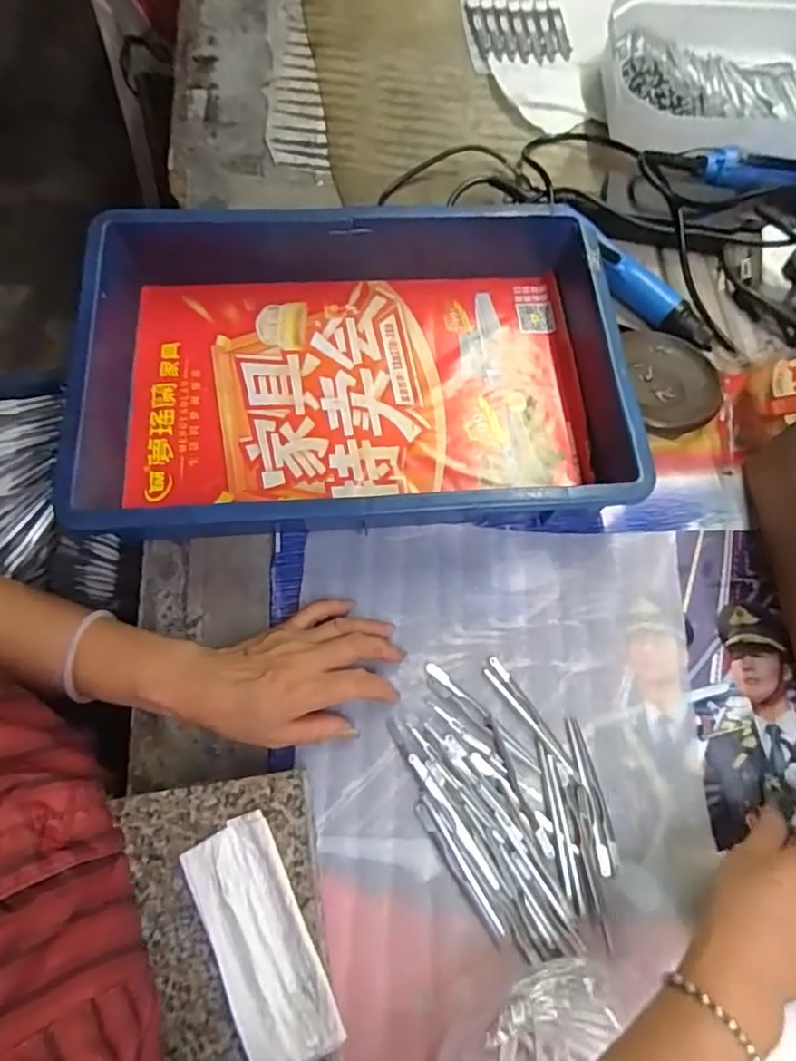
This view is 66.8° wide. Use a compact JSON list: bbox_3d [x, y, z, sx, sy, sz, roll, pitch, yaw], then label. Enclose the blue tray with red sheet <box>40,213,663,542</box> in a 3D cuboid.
[{"bbox_3d":[-0.038,-0.131,0.508,0.433,0.086,0.280,-4,70,-3],"label":"blue tray with red sheet"}]

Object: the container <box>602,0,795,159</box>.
[{"bbox_3d":[0.370,-0.491,0.662,0.278,0.079,0.278,1,70,-2],"label":"container"}]

